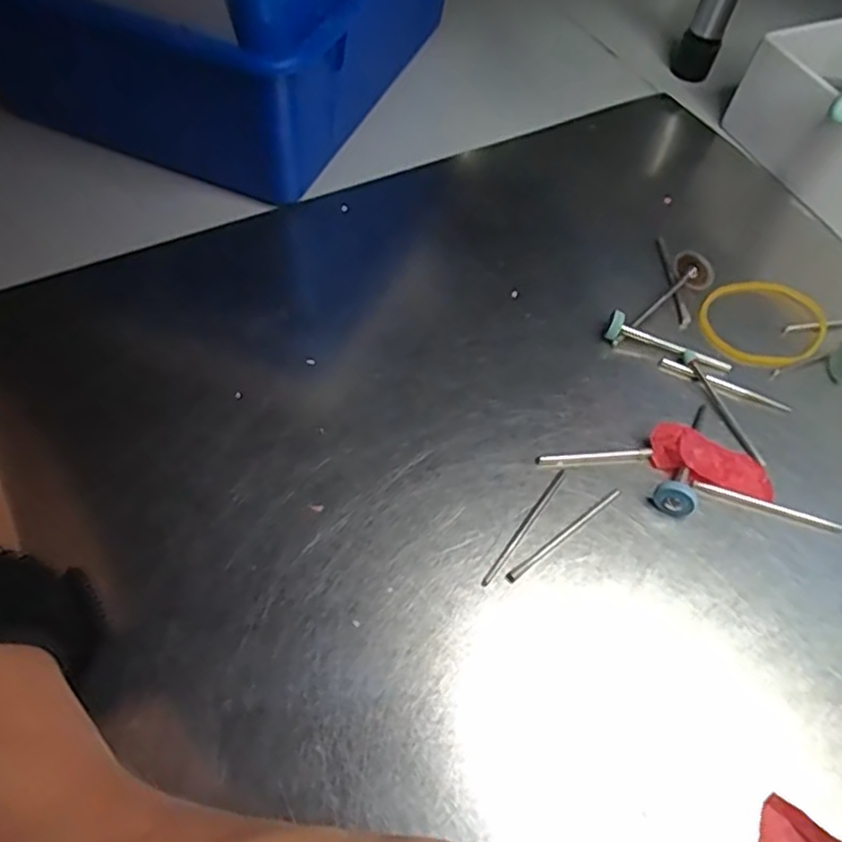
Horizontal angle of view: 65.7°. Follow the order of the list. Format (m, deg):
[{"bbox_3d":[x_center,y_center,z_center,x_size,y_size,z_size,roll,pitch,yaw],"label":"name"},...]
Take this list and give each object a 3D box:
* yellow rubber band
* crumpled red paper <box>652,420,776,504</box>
[{"bbox_3d":[0.123,-0.035,0.234,0.044,0.005,0.036,0,64,1],"label":"yellow rubber band"},{"bbox_3d":[0.089,0.012,0.198,0.037,0.008,0.017,12,57,3],"label":"crumpled red paper"}]

